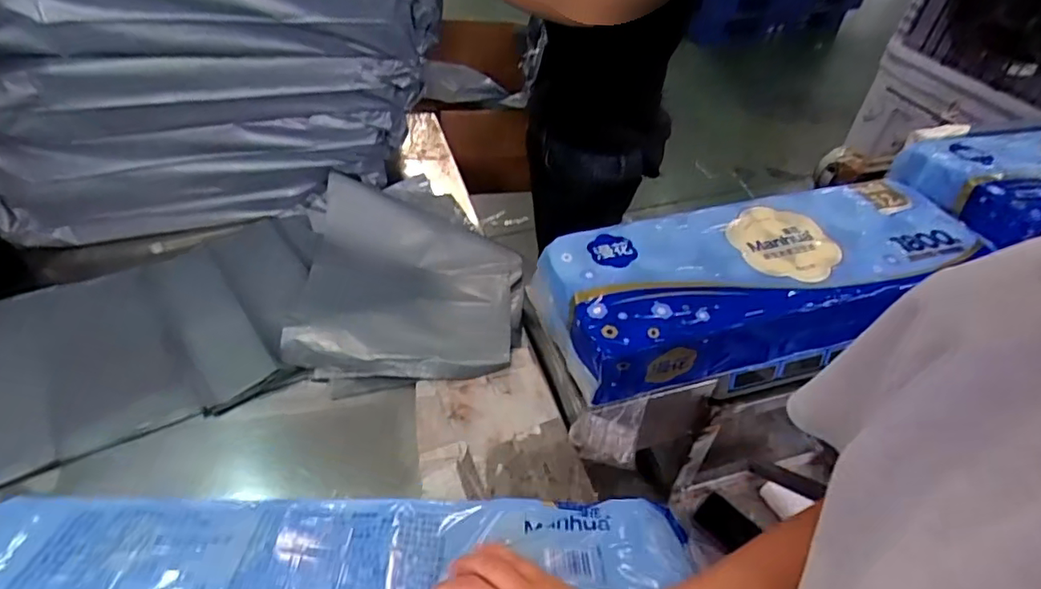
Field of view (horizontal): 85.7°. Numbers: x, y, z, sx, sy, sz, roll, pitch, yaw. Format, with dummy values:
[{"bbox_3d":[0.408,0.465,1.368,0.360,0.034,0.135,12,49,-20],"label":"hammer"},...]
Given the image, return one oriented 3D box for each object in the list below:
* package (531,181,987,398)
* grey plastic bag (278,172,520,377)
[{"bbox_3d":[0.343,-0.020,0.802,0.607,0.109,0.219,-12,48,-16],"label":"package"},{"bbox_3d":[-0.182,-0.037,0.925,0.337,0.081,0.371,0,46,-5],"label":"grey plastic bag"}]

